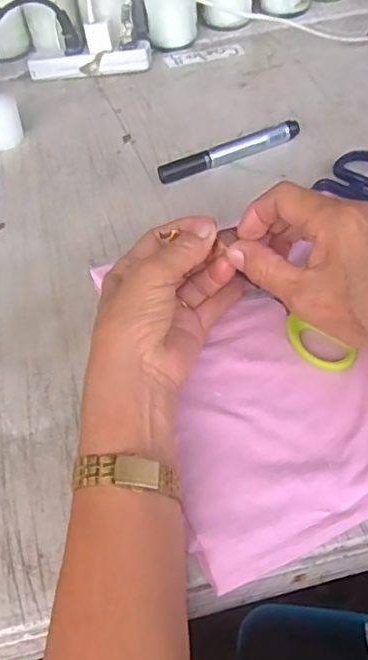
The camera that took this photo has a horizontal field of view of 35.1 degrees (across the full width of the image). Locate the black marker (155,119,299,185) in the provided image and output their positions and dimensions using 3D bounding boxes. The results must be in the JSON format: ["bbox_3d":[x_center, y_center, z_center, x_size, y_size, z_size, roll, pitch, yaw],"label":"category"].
[{"bbox_3d":[0.042,-0.157,0.514,0.135,0.019,0.014,-22,51,-13],"label":"black marker"}]

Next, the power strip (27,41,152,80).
[{"bbox_3d":[-0.105,-0.304,0.656,0.136,0.021,0.039,-3,49,3],"label":"power strip"}]

